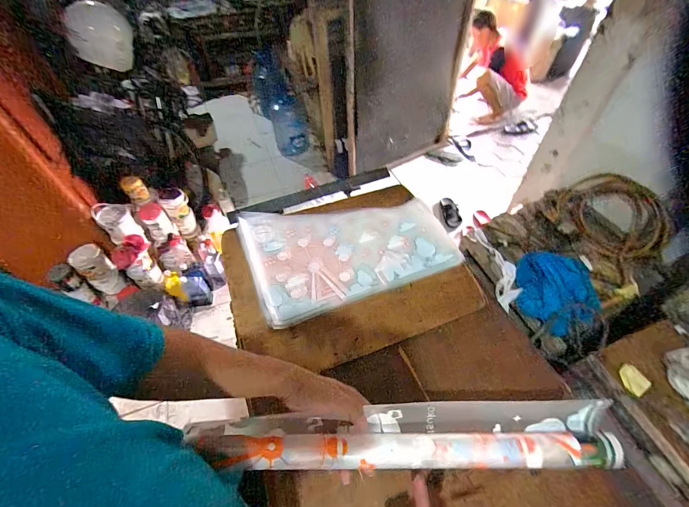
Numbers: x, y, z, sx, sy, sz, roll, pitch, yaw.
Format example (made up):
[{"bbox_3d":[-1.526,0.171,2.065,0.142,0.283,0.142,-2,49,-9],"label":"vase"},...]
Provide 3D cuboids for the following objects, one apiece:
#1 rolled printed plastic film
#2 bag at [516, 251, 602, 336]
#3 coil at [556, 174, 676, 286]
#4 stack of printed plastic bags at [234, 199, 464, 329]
[{"bbox_3d":[0.092,0.256,0.437,0.573,0.038,0.075,0,51,-4],"label":"rolled printed plastic film"},{"bbox_3d":[0.653,0.117,0.981,0.218,0.058,0.268,14,53,14],"label":"bag"},{"bbox_3d":[0.913,-0.120,1.104,0.271,0.142,0.372,-22,53,-14],"label":"coil"},{"bbox_3d":[0.005,-0.033,0.855,0.514,0.049,0.333,-18,53,-12],"label":"stack of printed plastic bags"}]

